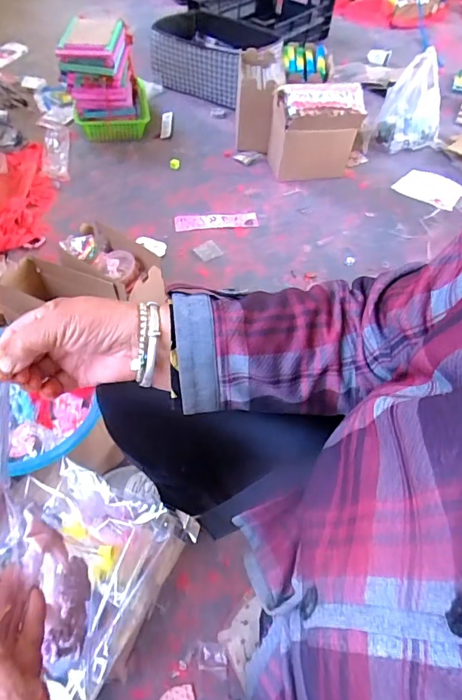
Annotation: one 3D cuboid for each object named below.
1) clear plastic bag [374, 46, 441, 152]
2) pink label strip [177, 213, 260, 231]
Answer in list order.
[{"bbox_3d":[0.634,-0.838,1.528,0.227,0.228,0.197,20,52,11],"label":"clear plastic bag"},{"bbox_3d":[-0.042,-0.370,1.271,0.233,0.008,0.064,-5,51,-9],"label":"pink label strip"}]

